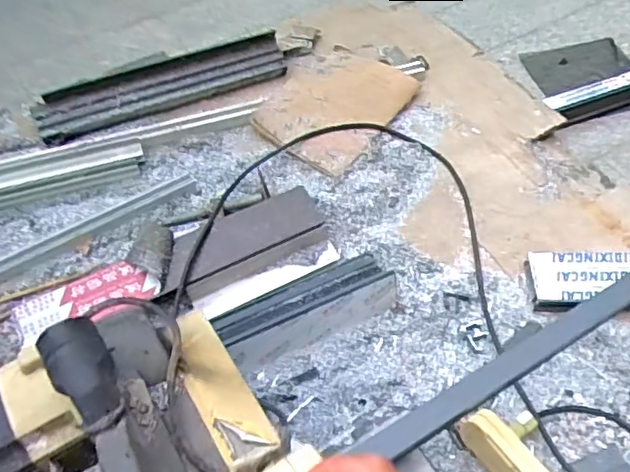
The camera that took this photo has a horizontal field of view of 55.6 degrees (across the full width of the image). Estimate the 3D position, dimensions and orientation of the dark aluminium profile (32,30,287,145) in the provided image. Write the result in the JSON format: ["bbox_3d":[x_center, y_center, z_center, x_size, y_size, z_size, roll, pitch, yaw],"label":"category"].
[{"bbox_3d":[-0.261,-0.265,1.043,0.439,0.057,0.080,-20,57,-12],"label":"dark aluminium profile"}]

